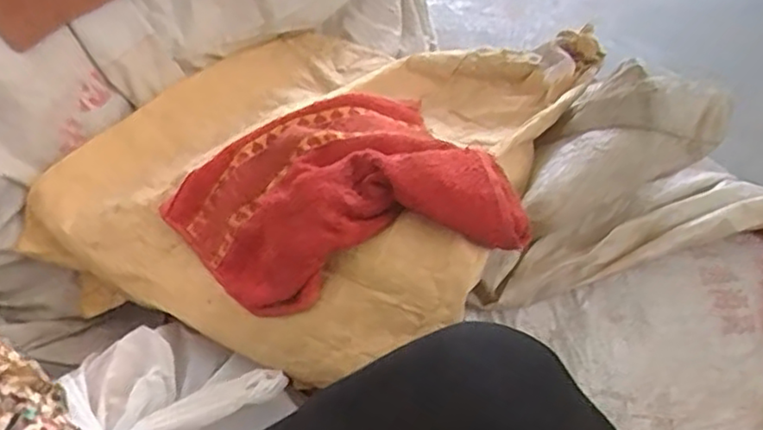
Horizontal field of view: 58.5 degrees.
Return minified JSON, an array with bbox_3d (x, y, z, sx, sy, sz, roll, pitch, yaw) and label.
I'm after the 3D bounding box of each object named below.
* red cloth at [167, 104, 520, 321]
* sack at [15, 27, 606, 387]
[{"bbox_3d":[-0.049,-0.006,0.616,0.285,0.097,0.247,-32,46,5],"label":"red cloth"},{"bbox_3d":[-0.082,-0.073,0.741,0.505,0.200,0.462,25,47,26],"label":"sack"}]

